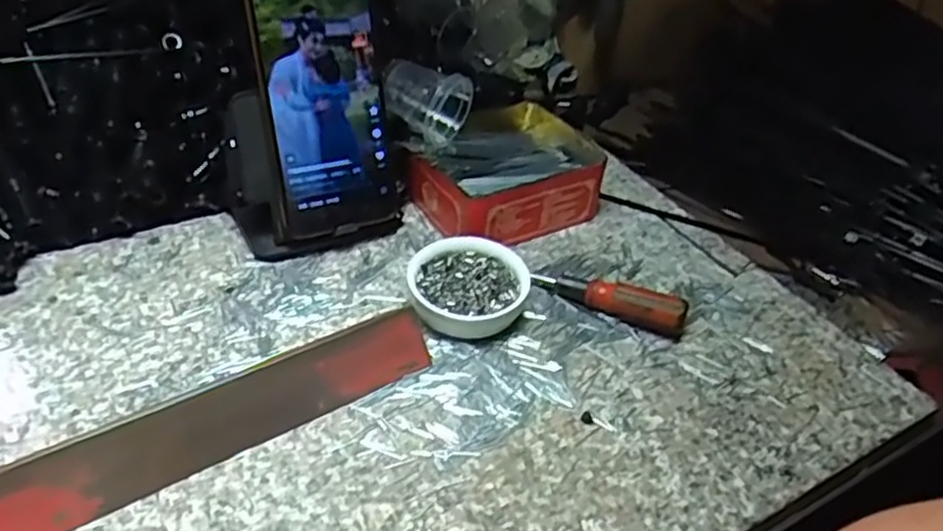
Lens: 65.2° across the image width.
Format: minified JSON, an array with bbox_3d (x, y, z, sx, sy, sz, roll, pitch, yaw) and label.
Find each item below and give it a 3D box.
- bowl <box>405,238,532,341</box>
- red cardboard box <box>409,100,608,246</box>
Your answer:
[{"bbox_3d":[-0.003,0.015,0.448,0.072,0.028,0.064,17,40,12],"label":"bowl"},{"bbox_3d":[0.020,-0.069,0.537,0.126,0.046,0.110,-20,46,-30],"label":"red cardboard box"}]

